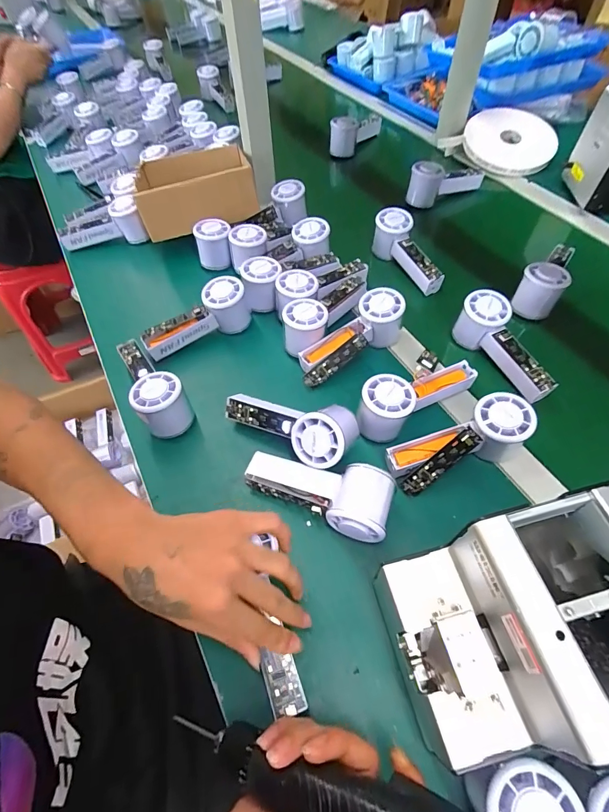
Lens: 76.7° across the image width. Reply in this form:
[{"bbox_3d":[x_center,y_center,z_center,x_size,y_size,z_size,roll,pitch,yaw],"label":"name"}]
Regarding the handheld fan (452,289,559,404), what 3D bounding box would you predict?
[{"bbox_3d":[0.254,-0.077,0.475,0.051,0.057,0.140,-27,60,-14],"label":"handheld fan"}]

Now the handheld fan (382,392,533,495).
[{"bbox_3d":[0.161,0.037,0.402,0.149,0.060,0.056,-18,58,-9],"label":"handheld fan"}]

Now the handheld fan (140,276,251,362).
[{"bbox_3d":[-0.148,-0.119,0.522,0.148,0.058,0.051,-24,59,-13],"label":"handheld fan"}]

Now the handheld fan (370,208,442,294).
[{"bbox_3d":[0.160,-0.234,0.600,0.052,0.059,0.152,-23,71,-12],"label":"handheld fan"}]

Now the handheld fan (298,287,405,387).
[{"bbox_3d":[0.062,-0.084,0.501,0.162,0.065,0.058,-38,62,-4],"label":"handheld fan"}]

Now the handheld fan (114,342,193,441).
[{"bbox_3d":[-0.188,-0.023,0.465,0.056,0.072,0.166,-36,62,-19],"label":"handheld fan"}]

